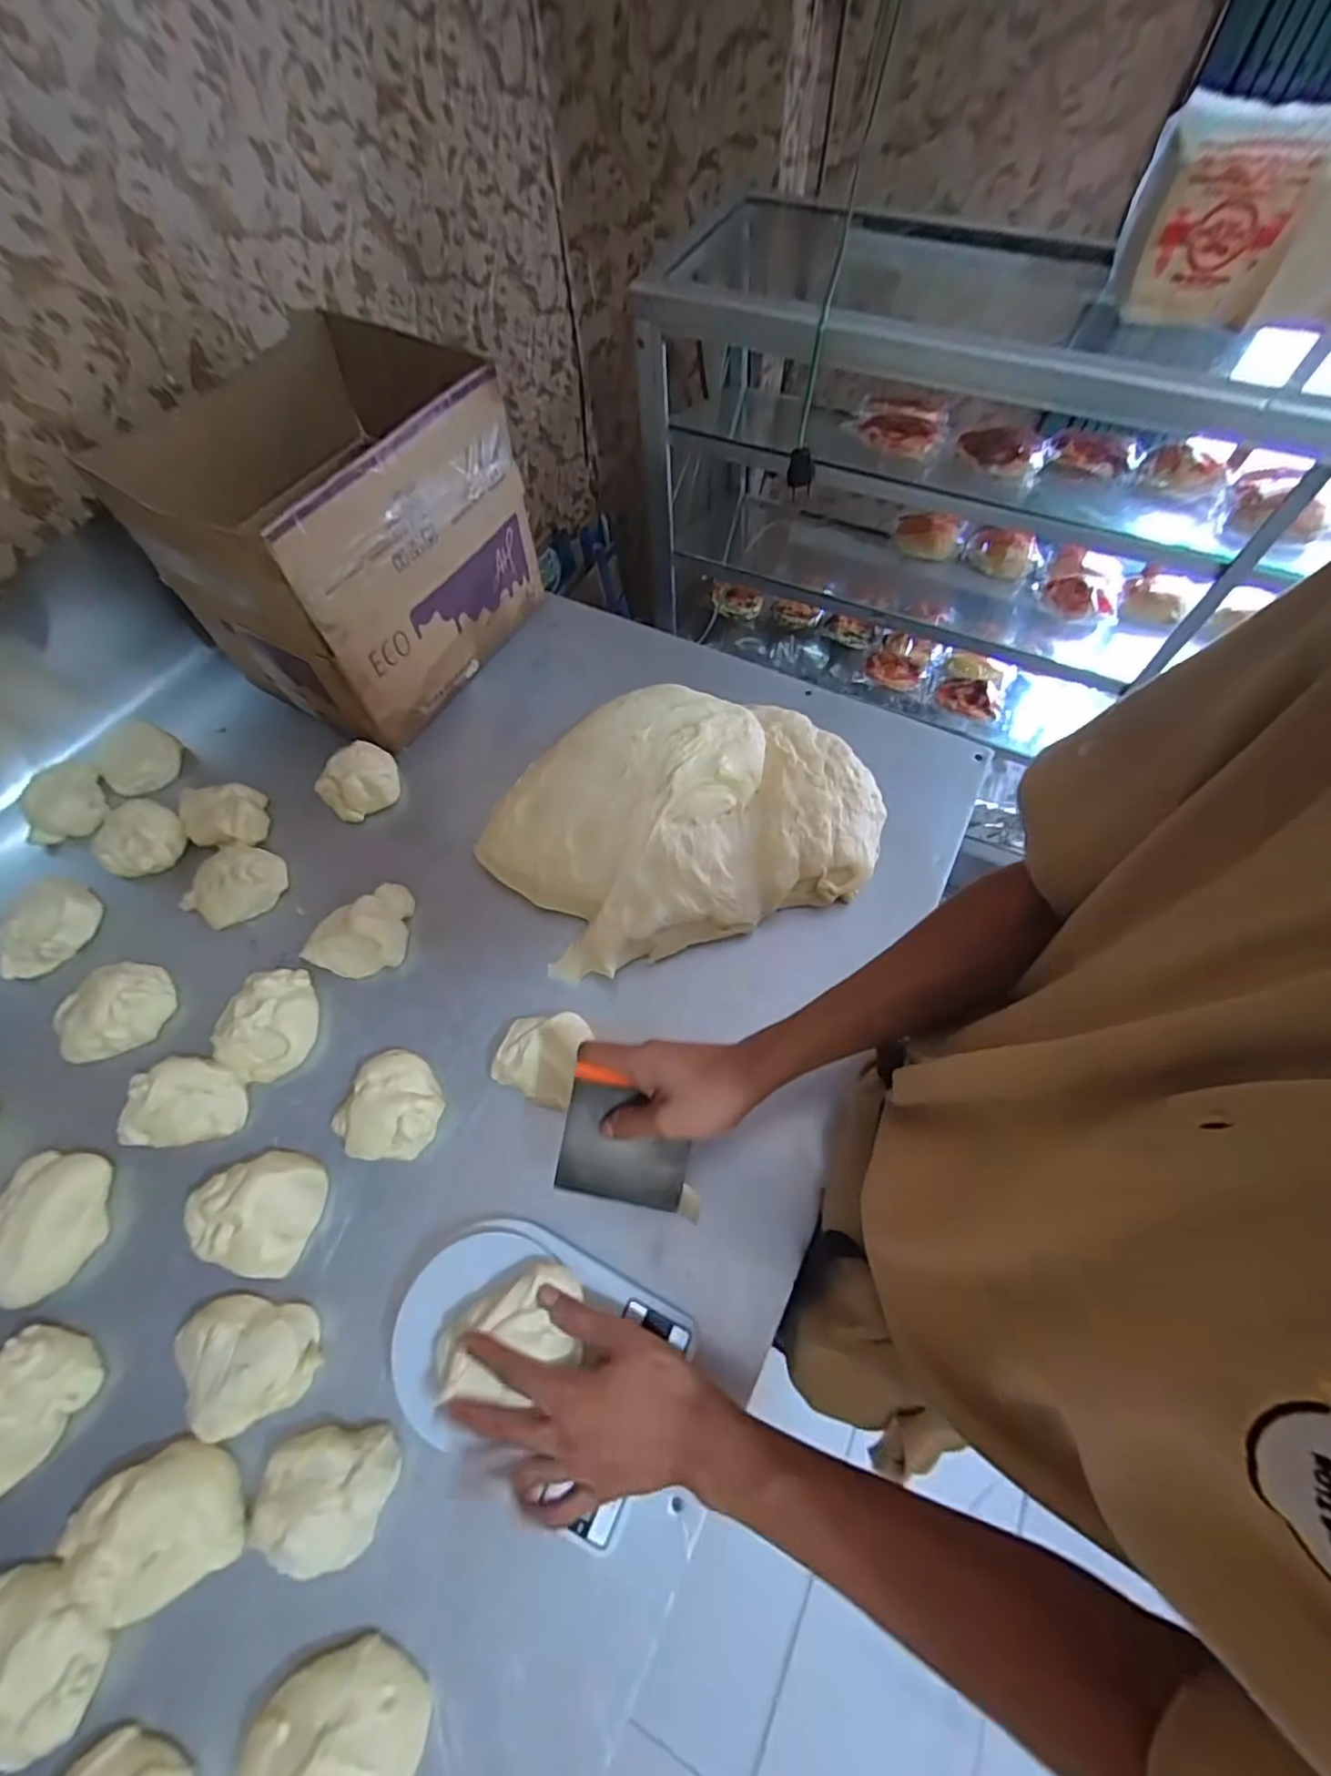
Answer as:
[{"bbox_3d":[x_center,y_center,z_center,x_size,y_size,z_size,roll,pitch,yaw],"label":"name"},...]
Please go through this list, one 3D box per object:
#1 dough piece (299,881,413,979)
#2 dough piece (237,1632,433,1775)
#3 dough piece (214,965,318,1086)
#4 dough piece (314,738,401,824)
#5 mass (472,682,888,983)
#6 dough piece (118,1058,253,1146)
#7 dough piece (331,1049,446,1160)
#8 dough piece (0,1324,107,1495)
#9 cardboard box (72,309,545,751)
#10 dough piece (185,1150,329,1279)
[{"bbox_3d":[-0.306,0.043,0.649,0.082,0.054,0.114,29,67,16],"label":"dough piece"},{"bbox_3d":[-0.207,0.539,0.392,0.102,0.043,0.089,-32,66,-13],"label":"dough piece"},{"bbox_3d":[-0.384,0.128,0.611,0.092,0.047,0.106,21,65,13],"label":"dough piece"},{"bbox_3d":[-0.362,-0.128,0.741,0.089,0.050,0.078,-37,67,-15],"label":"dough piece"},{"bbox_3d":[0.013,-0.083,0.681,0.410,0.097,0.285,-19,63,-7],"label":"mass"},{"bbox_3d":[-0.442,0.195,0.577,0.103,0.043,0.078,-1,62,2],"label":"dough piece"},{"bbox_3d":[-0.247,0.201,0.575,0.083,0.038,0.090,-1,62,2],"label":"dough piece"},{"bbox_3d":[-0.503,0.395,0.476,0.090,0.045,0.110,32,68,18],"label":"dough piece"},{"bbox_3d":[-0.412,-0.440,0.760,0.379,0.271,0.350,31,68,17],"label":"cardboard box"},{"bbox_3d":[-0.350,0.274,0.537,0.097,0.044,0.090,-1,62,2],"label":"dough piece"}]

